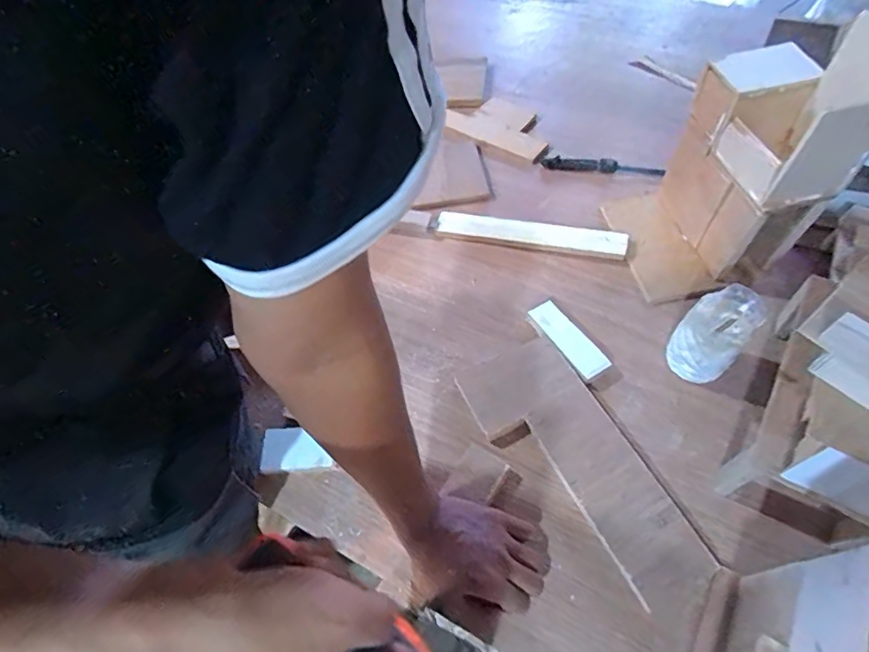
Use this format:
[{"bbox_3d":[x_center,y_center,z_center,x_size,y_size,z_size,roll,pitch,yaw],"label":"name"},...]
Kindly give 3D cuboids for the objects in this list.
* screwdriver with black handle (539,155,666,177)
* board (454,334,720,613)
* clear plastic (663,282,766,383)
[{"bbox_3d":[0.259,-0.246,0.770,0.179,0.024,0.027,16,62,15],"label":"screwdriver with black handle"},{"bbox_3d":[0.143,0.134,0.514,0.119,0.018,0.292,-27,60,-11],"label":"board"},{"bbox_3d":[0.298,0.007,0.530,0.062,0.098,0.063,-2,59,4],"label":"clear plastic"}]

